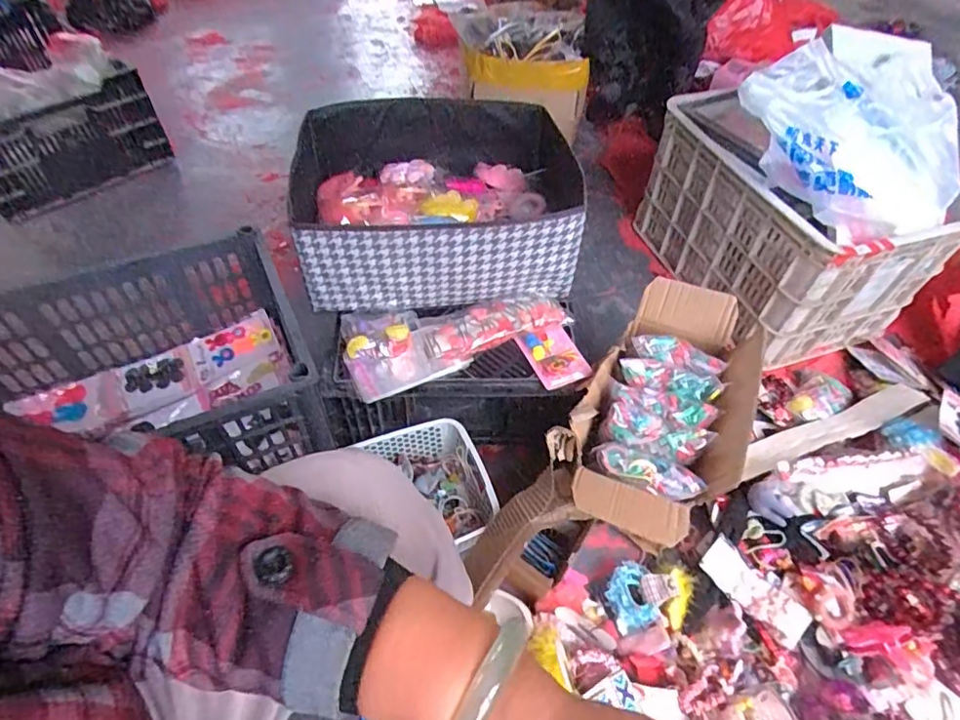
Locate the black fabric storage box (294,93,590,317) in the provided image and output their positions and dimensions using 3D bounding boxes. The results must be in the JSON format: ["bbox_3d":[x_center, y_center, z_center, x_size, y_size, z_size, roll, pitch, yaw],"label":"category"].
[{"bbox_3d":[-0.073,-0.256,0.878,0.431,0.162,0.355,-8,53,-8],"label":"black fabric storage box"}]

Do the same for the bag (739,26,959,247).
[{"bbox_3d":[0.626,-0.370,0.888,0.328,0.170,0.367,39,60,25],"label":"bag"}]

